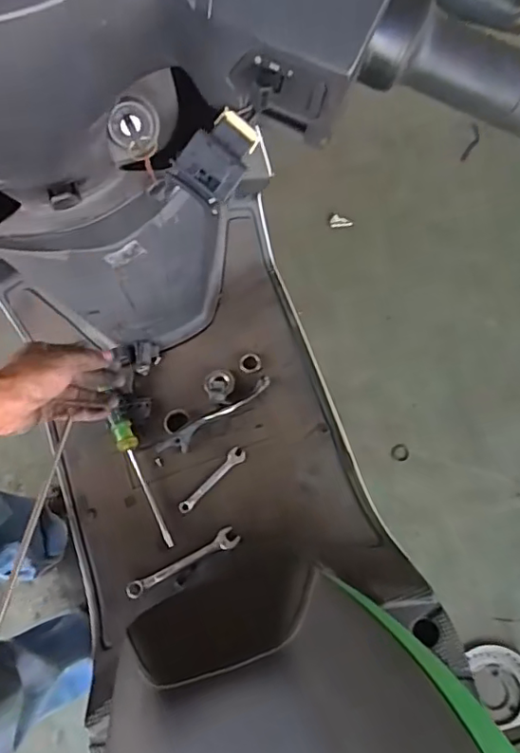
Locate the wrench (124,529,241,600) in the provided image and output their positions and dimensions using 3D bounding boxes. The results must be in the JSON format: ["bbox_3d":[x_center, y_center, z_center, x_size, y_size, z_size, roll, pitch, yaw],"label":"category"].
[{"bbox_3d":[-0.106,0.256,0.782,0.164,0.013,0.027,-26,79,-6],"label":"wrench"}]

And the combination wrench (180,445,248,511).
[{"bbox_3d":[-0.069,0.148,0.817,0.119,0.007,0.023,-43,82,-9],"label":"combination wrench"}]

